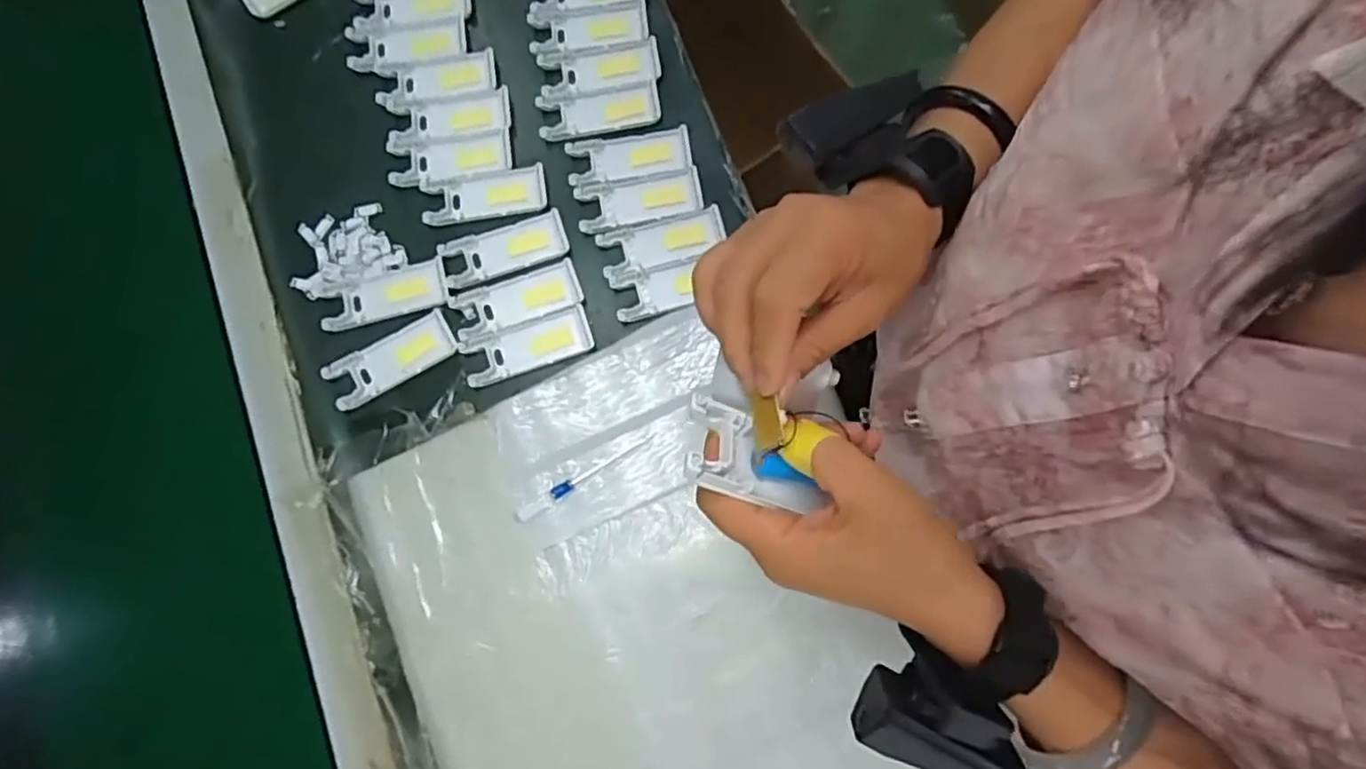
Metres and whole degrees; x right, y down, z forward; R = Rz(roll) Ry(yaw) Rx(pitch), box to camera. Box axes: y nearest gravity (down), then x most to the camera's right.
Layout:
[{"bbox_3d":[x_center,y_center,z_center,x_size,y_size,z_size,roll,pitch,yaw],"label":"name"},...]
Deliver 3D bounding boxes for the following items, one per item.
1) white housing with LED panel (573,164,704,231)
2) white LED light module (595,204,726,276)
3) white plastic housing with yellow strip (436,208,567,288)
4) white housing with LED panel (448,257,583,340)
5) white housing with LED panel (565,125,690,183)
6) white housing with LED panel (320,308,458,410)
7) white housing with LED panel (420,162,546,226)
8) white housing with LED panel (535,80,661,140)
[{"bbox_3d":[-0.037,-0.158,0.577,0.104,0.010,0.040,-11,79,-1],"label":"white housing with LED panel"},{"bbox_3d":[-0.017,-0.120,0.574,0.103,0.008,0.040,-14,79,-2],"label":"white LED light module"},{"bbox_3d":[-0.150,-0.116,0.573,0.103,0.007,0.044,-17,80,-2],"label":"white plastic housing with yellow strip"},{"bbox_3d":[-0.138,-0.072,0.567,0.104,0.005,0.040,-19,80,-3],"label":"white housing with LED panel"},{"bbox_3d":[-0.046,-0.196,0.582,0.103,0.010,0.041,-6,79,0],"label":"white housing with LED panel"},{"bbox_3d":[-0.239,-0.021,0.558,0.106,0.005,0.038,-28,80,-5],"label":"white housing with LED panel"},{"bbox_3d":[-0.169,-0.162,0.582,0.105,0.007,0.043,-8,79,-1],"label":"white housing with LED panel"},{"bbox_3d":[-0.073,-0.239,0.593,0.104,0.006,0.040,-8,79,-1],"label":"white housing with LED panel"}]

